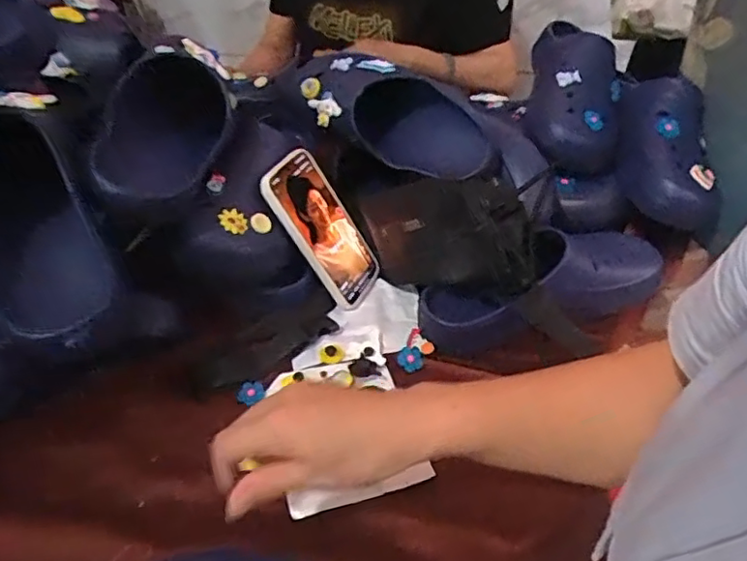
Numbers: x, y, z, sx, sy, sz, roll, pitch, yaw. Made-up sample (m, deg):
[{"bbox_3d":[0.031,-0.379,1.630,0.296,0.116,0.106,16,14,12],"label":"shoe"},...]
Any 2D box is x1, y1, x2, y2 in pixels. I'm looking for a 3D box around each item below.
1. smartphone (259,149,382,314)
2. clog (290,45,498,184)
[{"bbox_3d":[-0.051,-0.055,0.636,0.017,0.165,0.084,-13,30,38],"label":"smartphone"},{"bbox_3d":[0.026,-0.204,0.708,0.248,0.091,0.113,25,42,-3],"label":"clog"}]

